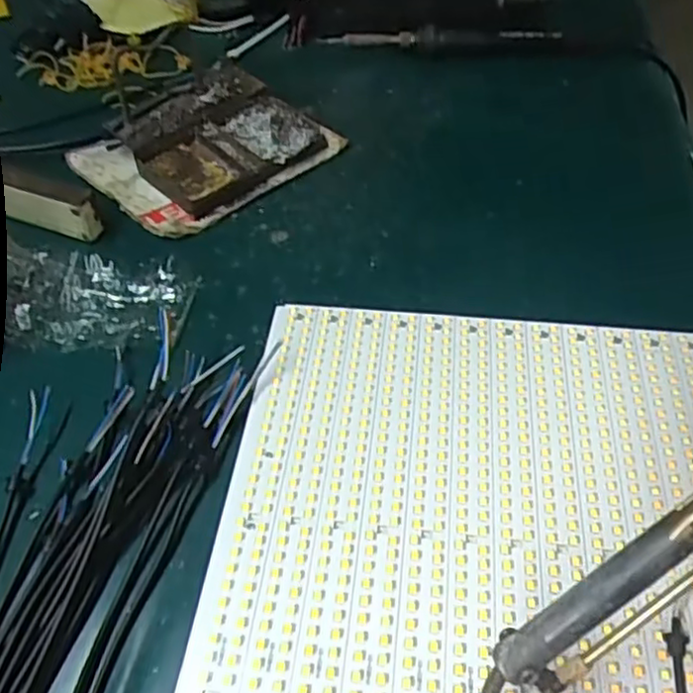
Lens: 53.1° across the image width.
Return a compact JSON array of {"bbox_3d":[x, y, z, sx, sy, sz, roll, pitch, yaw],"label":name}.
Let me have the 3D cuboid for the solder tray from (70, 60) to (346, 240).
[{"bbox_3d":[-0.091,-0.135,0.454,0.142,0.033,0.110,-34,57,-26],"label":"solder tray"}]

